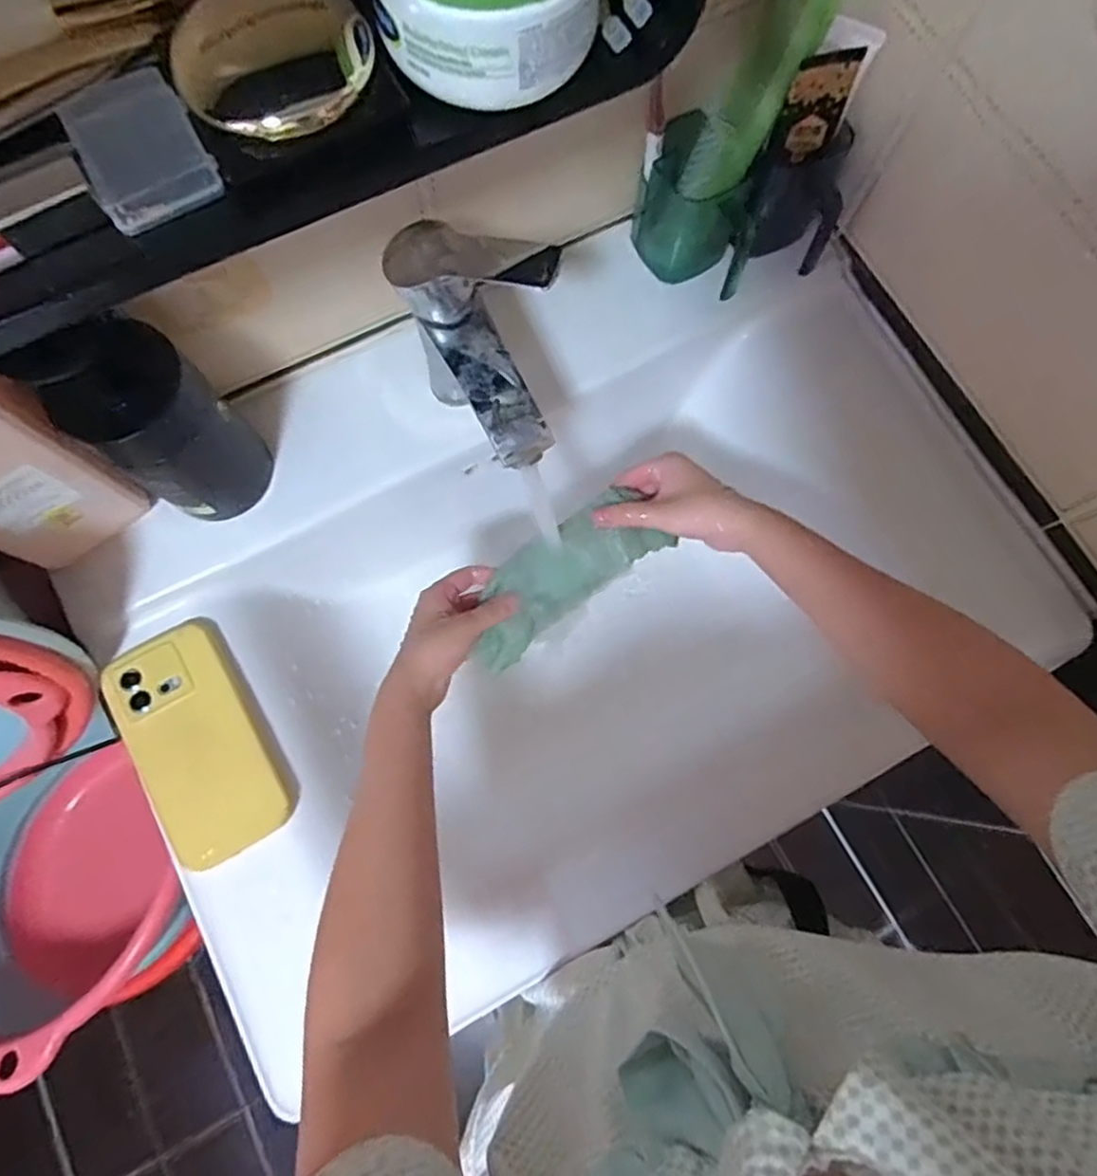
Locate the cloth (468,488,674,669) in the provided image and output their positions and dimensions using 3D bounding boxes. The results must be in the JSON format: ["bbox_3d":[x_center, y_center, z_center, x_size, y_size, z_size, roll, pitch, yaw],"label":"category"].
[{"bbox_3d":[0.009,-0.010,0.528,0.174,0.016,0.067,-37,102,1],"label":"cloth"}]

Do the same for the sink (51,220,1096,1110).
[{"bbox_3d":[0.016,-0.011,0.575,0.696,0.153,0.494,-25,78,-7],"label":"sink"}]

